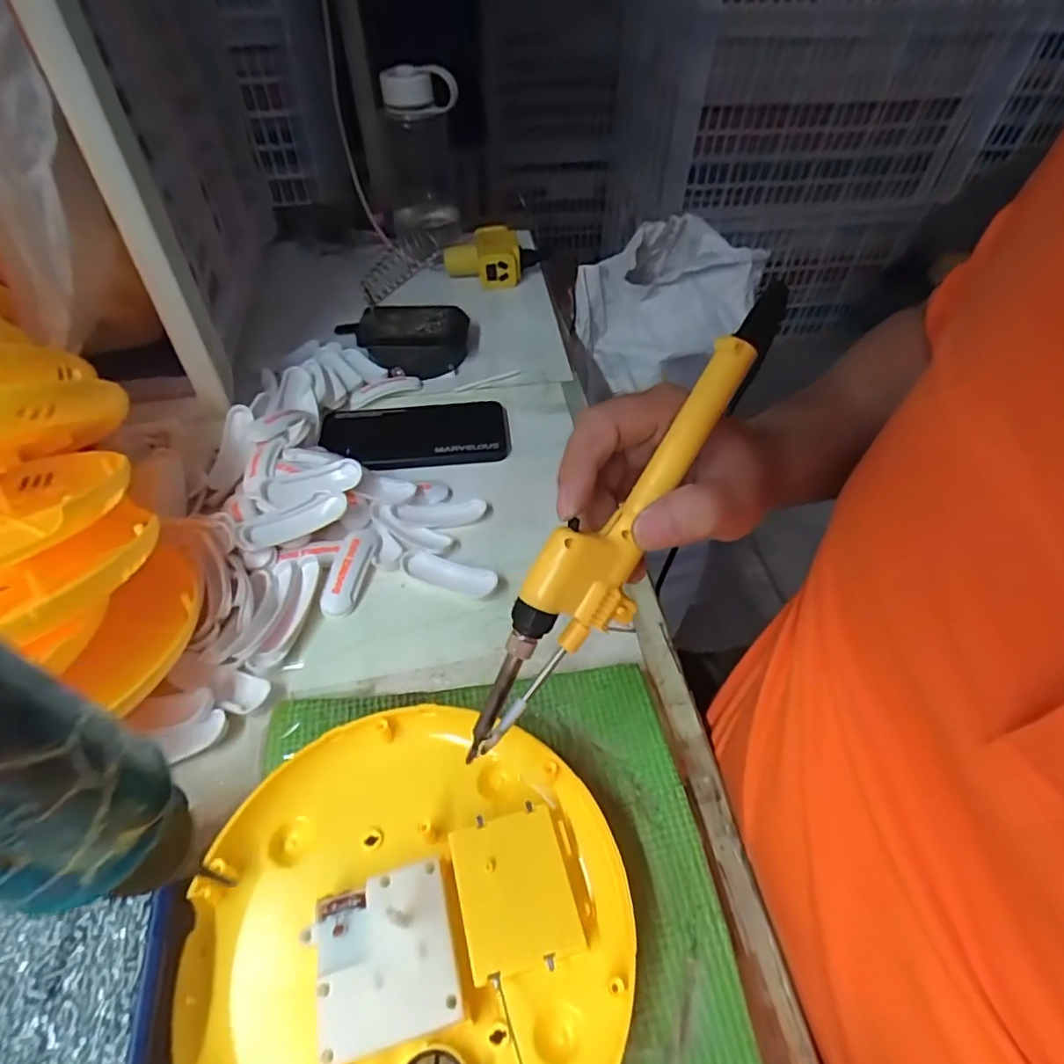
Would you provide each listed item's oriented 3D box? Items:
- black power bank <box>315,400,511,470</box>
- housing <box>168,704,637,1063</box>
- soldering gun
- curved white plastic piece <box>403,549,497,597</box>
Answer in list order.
[{"bbox_3d":[-0.099,-0.090,0.497,0.158,0.012,0.081,-6,50,-9],"label":"black power bank"},{"bbox_3d":[-0.052,0.168,0.243,0.178,0.030,0.177,2,49,-2],"label":"housing"},{"bbox_3d":[0.039,-0.001,0.241,0.035,0.035,0.229,34,90,23],"label":"soldering gun"},{"bbox_3d":[-0.058,0.030,0.399,0.068,0.009,0.024,13,50,7],"label":"curved white plastic piece"}]

